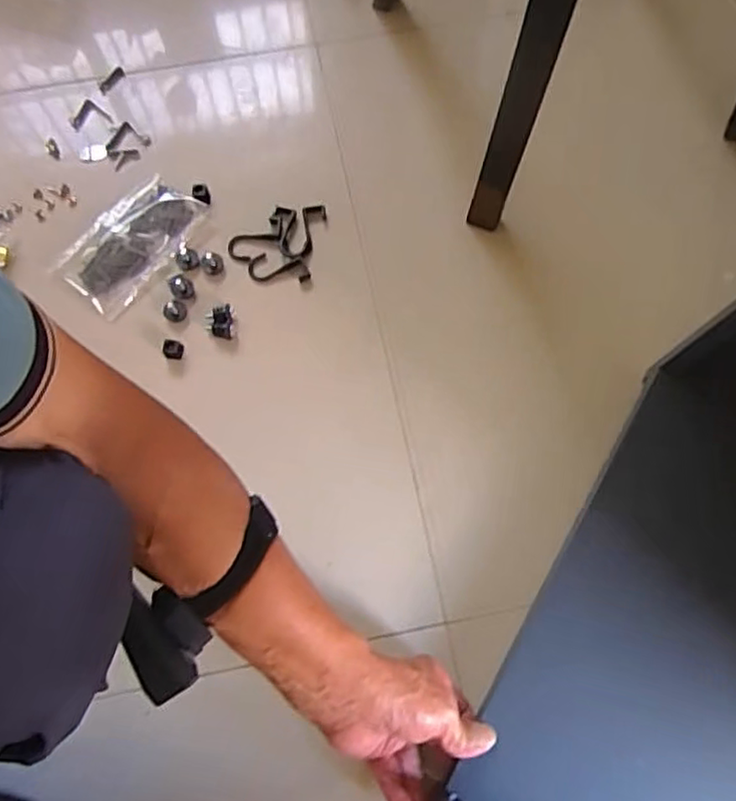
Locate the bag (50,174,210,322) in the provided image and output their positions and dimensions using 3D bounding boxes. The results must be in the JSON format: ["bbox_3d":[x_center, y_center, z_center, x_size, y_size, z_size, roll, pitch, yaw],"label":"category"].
[{"bbox_3d":[-0.223,-0.150,0.605,0.086,0.012,0.137,40,76,9],"label":"bag"}]

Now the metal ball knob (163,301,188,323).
[{"bbox_3d":[-0.177,-0.082,0.582,0.021,0.013,0.019,-37,76,-10],"label":"metal ball knob"}]

